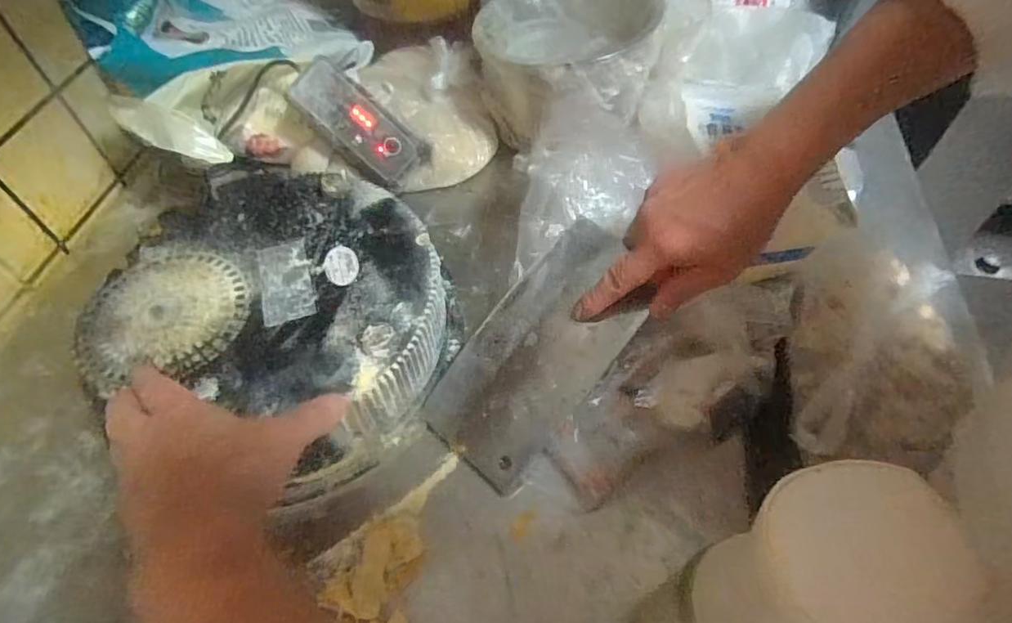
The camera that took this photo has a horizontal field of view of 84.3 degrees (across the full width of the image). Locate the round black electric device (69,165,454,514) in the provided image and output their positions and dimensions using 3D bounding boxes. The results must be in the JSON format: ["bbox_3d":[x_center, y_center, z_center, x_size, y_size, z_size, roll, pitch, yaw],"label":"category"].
[{"bbox_3d":[-0.166,-0.004,0.427,0.240,0.070,0.217,21,57,17],"label":"round black electric device"}]

